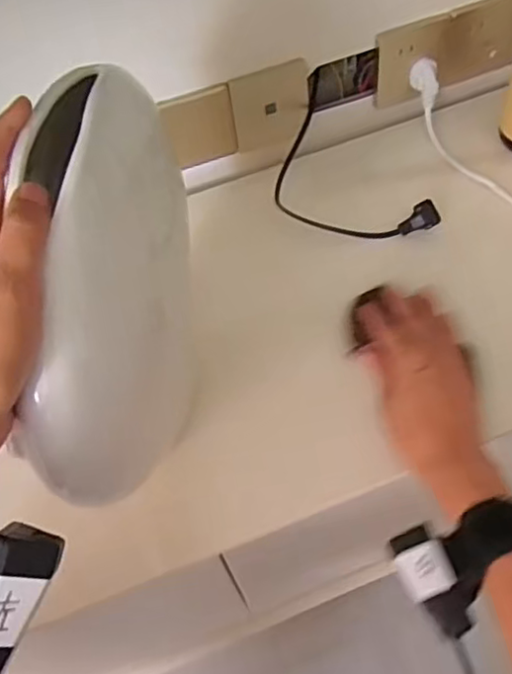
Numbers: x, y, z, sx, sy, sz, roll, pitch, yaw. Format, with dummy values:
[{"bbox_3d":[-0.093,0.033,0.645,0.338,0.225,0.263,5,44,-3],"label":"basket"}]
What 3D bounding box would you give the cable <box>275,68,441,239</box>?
[{"bbox_3d":[0.078,-0.182,0.675,0.127,0.055,0.229,-29,58,-14],"label":"cable"}]

